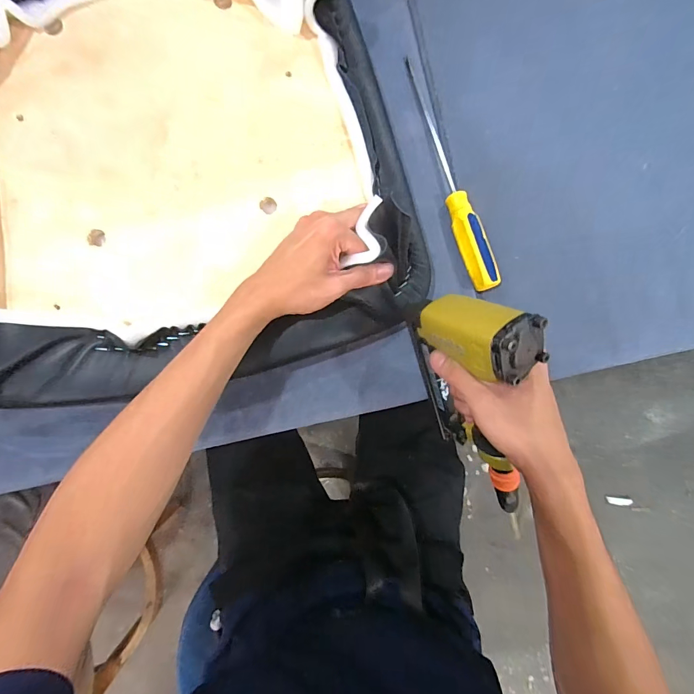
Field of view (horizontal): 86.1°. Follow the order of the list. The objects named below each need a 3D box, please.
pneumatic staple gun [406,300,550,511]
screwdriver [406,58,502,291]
[{"bbox_3d":[0.118,0.043,0.347,0.061,0.225,0.120,-21,44,-4],"label":"pneumatic staple gun"},{"bbox_3d":[0.116,-0.200,0.427,0.029,0.029,0.283,-18,87,-4],"label":"screwdriver"}]

